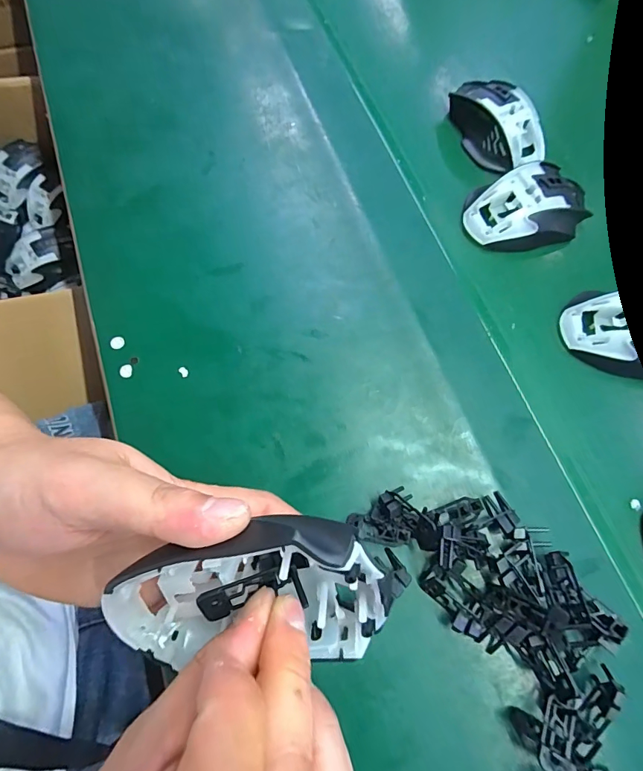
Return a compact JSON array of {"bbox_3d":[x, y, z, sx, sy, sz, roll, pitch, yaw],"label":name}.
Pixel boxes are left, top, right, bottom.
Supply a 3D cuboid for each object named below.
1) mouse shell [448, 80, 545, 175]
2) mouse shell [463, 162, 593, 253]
[{"bbox_3d":[0.172,-0.256,0.403,0.062,0.034,0.097,-24,73,-9],"label":"mouse shell"},{"bbox_3d":[0.186,-0.156,0.367,0.104,0.036,0.065,-25,73,-9],"label":"mouse shell"}]

